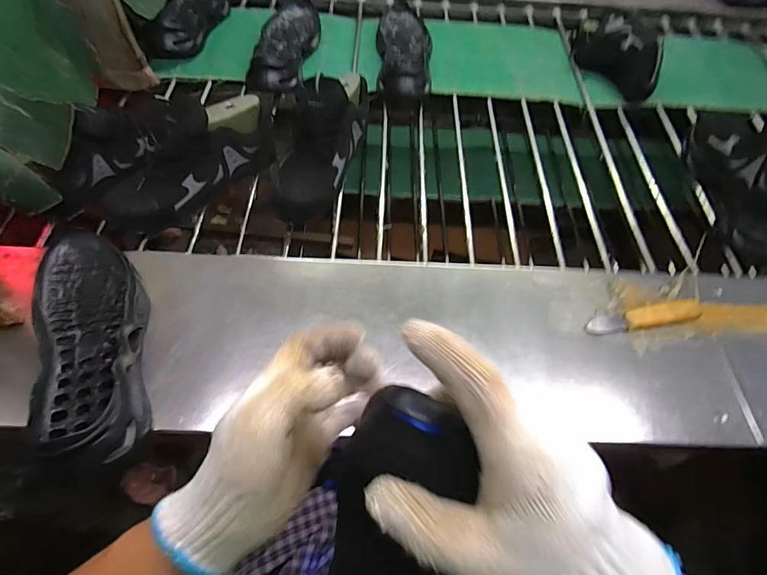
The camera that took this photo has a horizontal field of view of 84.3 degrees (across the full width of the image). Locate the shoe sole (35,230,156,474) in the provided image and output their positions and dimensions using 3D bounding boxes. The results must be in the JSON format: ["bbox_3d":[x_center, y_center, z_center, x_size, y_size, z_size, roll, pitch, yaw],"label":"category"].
[{"bbox_3d":[-0.329,0.055,0.481,0.116,0.063,0.304,-22,63,-16],"label":"shoe sole"}]

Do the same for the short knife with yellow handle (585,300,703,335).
[{"bbox_3d":[0.350,0.039,0.563,0.169,0.015,0.031,-11,60,-10],"label":"short knife with yellow handle"}]

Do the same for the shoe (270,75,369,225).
[{"bbox_3d":[-0.099,-0.223,0.657,0.087,0.105,0.256,22,84,10],"label":"shoe"}]

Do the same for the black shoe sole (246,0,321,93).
[{"bbox_3d":[-0.202,-0.507,0.880,0.106,0.064,0.318,6,58,-1],"label":"black shoe sole"}]

